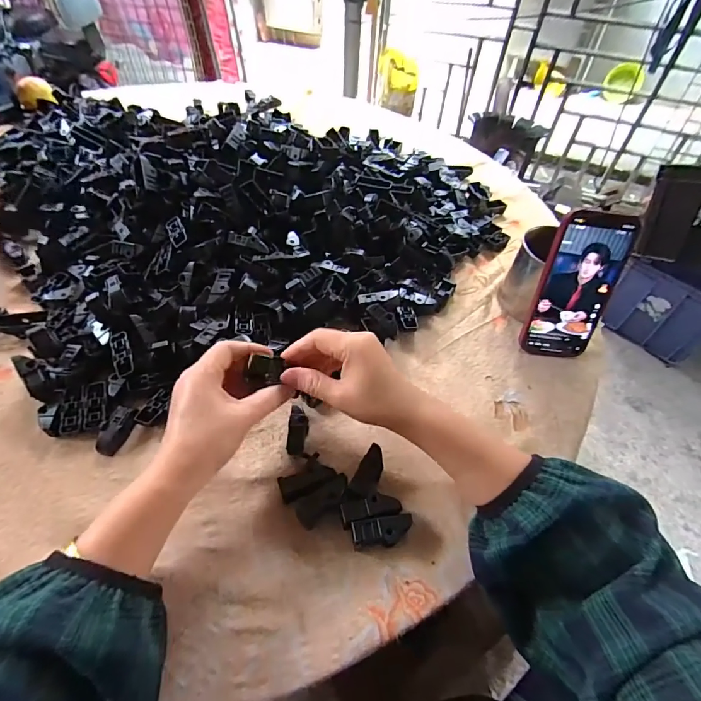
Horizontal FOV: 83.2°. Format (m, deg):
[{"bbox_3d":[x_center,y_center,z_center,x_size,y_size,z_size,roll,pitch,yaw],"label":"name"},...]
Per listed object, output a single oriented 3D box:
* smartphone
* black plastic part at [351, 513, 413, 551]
[{"bbox_3d":[0.244,-0.066,0.424,0.083,0.159,0.009,3,30,1],"label":"smartphone"},{"bbox_3d":[0.025,0.145,0.313,0.048,0.021,0.020,-6,51,-10],"label":"black plastic part"}]

